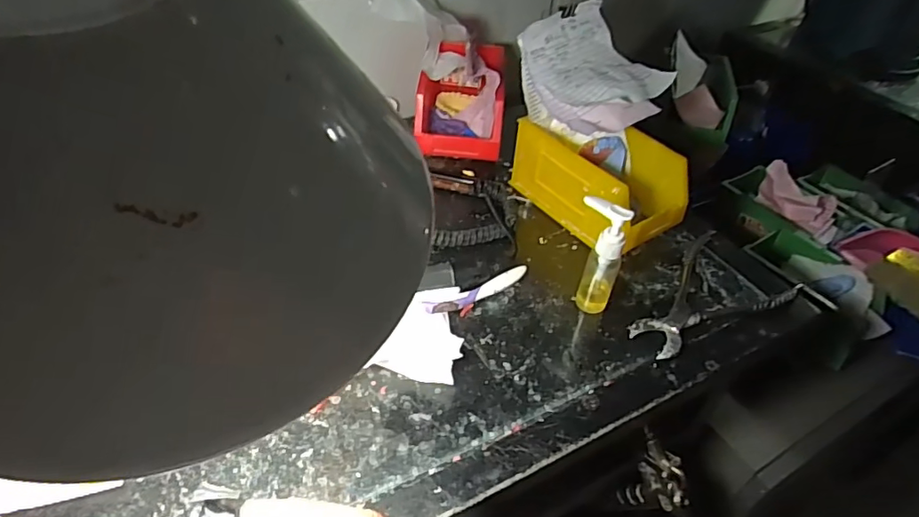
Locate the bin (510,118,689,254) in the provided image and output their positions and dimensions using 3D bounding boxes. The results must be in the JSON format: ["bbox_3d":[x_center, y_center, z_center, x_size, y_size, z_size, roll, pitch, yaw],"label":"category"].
[{"bbox_3d":[0.150,-0.086,0.610,0.101,0.084,0.171,-25,51,-28],"label":"bin"}]

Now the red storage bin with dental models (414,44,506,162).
[{"bbox_3d":[0.003,-0.200,0.695,0.099,0.080,0.162,5,43,0],"label":"red storage bin with dental models"}]

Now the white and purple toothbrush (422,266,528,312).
[{"bbox_3d":[0.019,0.030,0.524,0.110,0.006,0.017,-20,82,-22],"label":"white and purple toothbrush"}]

